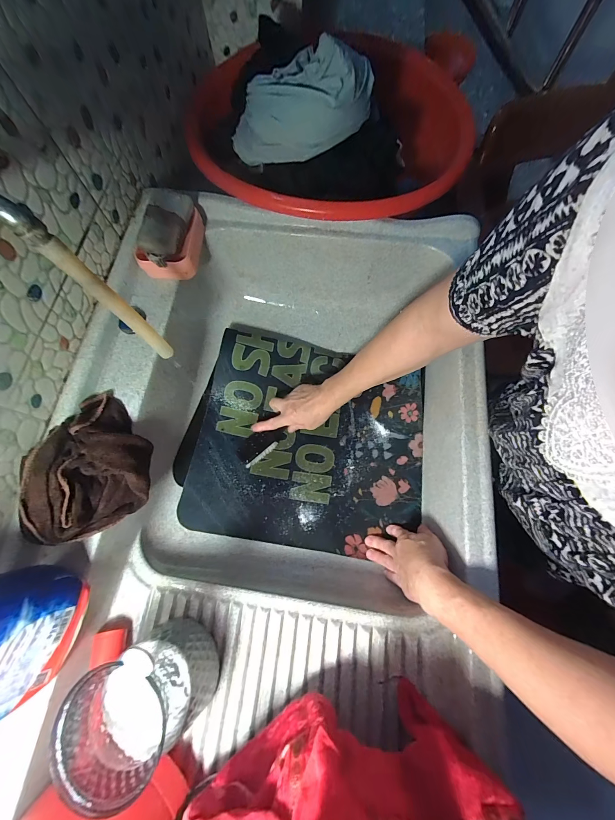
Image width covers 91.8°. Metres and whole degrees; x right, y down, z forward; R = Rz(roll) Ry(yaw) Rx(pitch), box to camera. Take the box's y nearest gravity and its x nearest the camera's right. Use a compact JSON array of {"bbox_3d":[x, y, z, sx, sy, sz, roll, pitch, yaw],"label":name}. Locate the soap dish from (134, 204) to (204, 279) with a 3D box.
[{"bbox_3d":[-0.215,-0.266,0.468,0.085,0.050,0.109,4,73,1],"label":"soap dish"}]

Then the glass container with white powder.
[{"bbox_3d":[-0.169,0.295,0.309,0.111,0.115,0.091,-32,75,-9],"label":"glass container with white powder"}]

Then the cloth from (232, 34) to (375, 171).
[{"bbox_3d":[-0.012,-0.442,0.449,0.209,0.156,0.085,-3,73,-1],"label":"cloth"}]

